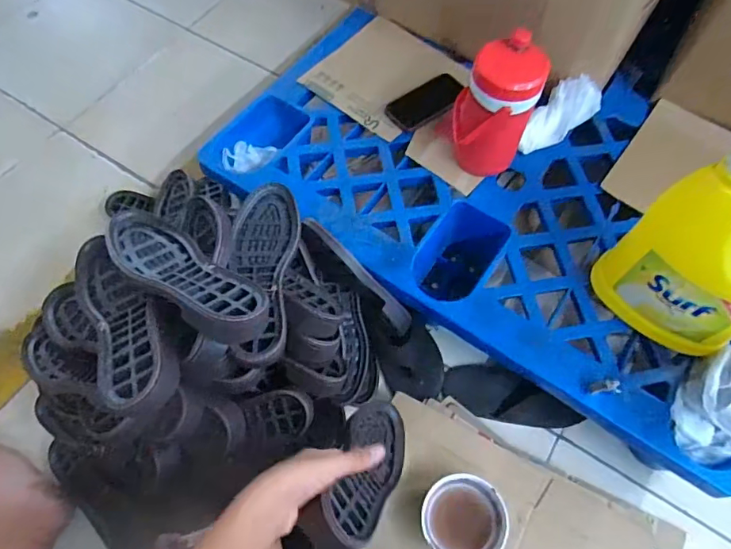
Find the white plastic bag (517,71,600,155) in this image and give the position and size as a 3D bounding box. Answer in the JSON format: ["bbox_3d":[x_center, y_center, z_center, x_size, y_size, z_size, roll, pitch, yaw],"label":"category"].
[{"bbox_3d":[0.348,-0.286,0.898,0.178,0.056,0.074,-41,70,-1],"label":"white plastic bag"}]

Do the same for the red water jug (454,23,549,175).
[{"bbox_3d":[0.203,-0.257,0.784,0.114,0.189,0.099,11,64,4],"label":"red water jug"}]

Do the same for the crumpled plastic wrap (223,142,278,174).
[{"bbox_3d":[-0.220,-0.223,0.943,0.097,0.030,0.055,-2,95,-24],"label":"crumpled plastic wrap"}]

